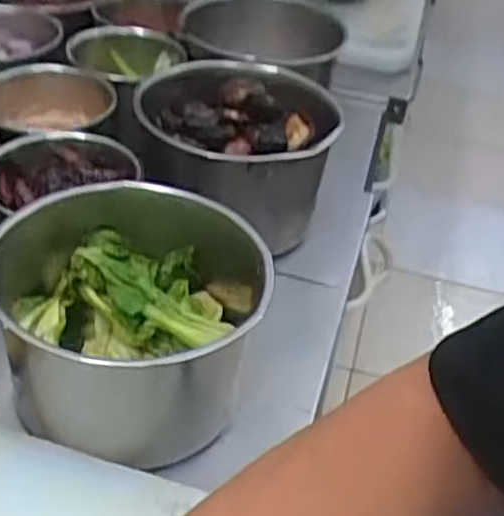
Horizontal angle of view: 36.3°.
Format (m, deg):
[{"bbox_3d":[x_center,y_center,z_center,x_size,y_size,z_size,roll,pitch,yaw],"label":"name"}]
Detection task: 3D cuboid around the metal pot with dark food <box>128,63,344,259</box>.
[{"bbox_3d":[-0.011,-0.090,0.678,0.166,0.119,0.167,4,39,-3],"label":"metal pot with dark food"}]

